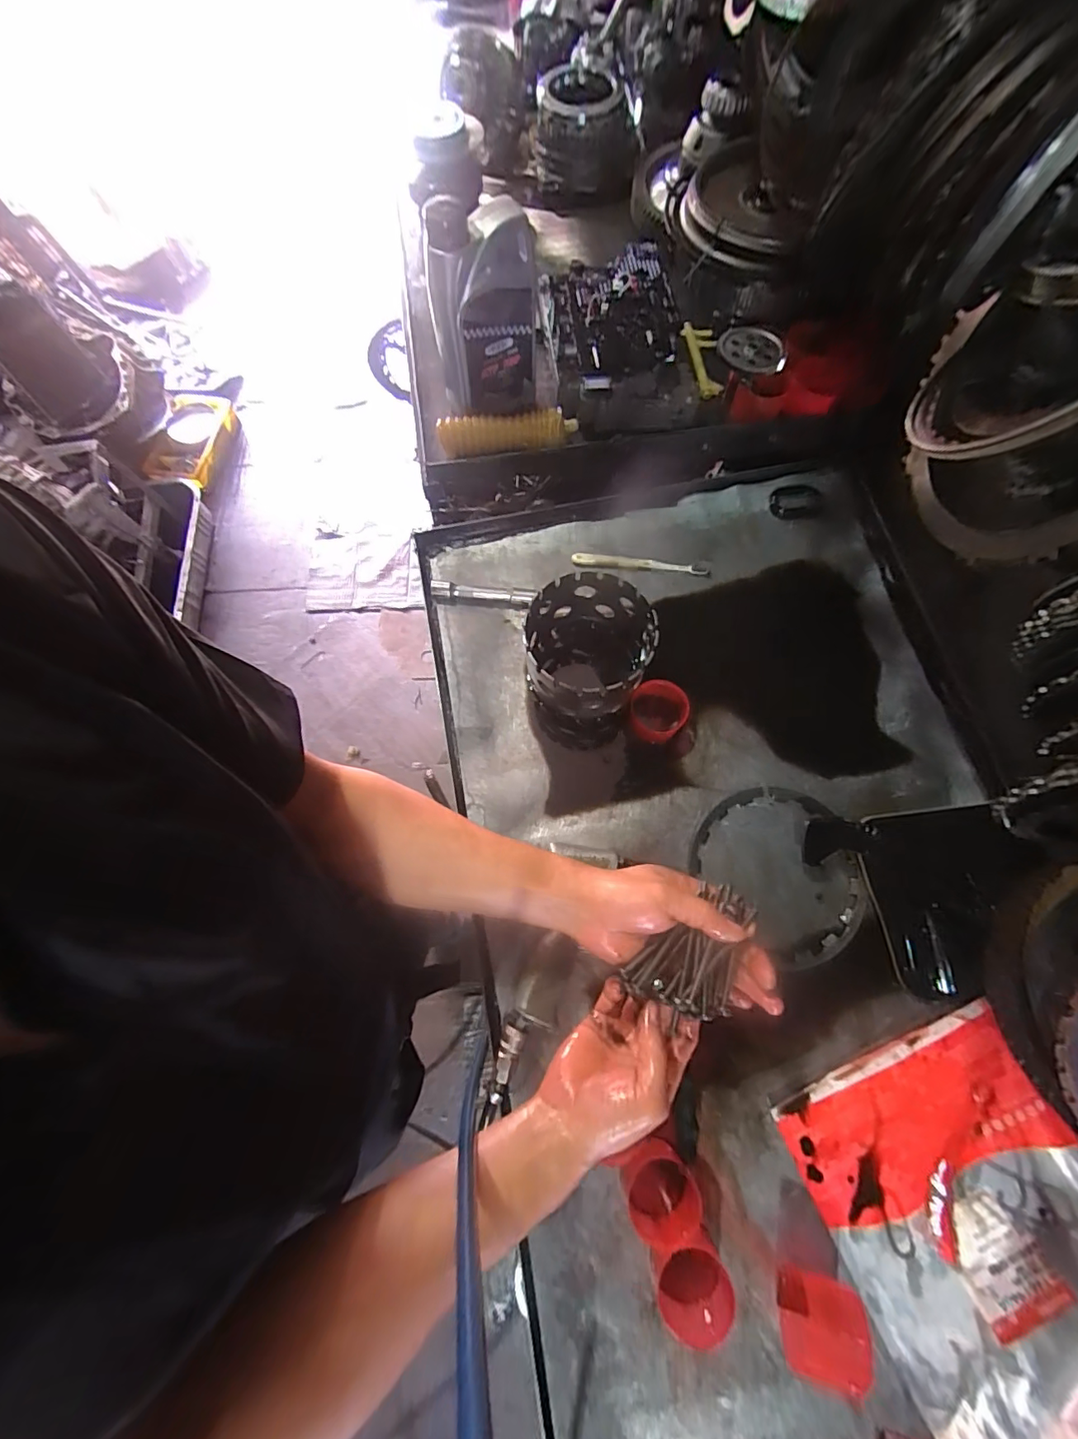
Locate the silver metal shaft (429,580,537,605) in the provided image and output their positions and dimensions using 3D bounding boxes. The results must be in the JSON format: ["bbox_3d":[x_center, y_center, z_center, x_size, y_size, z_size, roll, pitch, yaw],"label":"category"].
[{"bbox_3d":[-0.073,-0.166,0.681,0.139,0.022,0.019,7,72,3],"label":"silver metal shaft"}]

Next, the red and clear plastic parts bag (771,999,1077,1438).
[{"bbox_3d":[0.412,0.468,0.432,0.253,0.099,0.322,-22,73,-6],"label":"red and clear plastic parts bag"}]

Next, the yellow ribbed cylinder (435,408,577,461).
[{"bbox_3d":[-0.042,-0.379,0.682,0.184,0.044,0.058,-8,73,0],"label":"yellow ribbed cylinder"}]

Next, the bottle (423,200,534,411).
[{"bbox_3d":[-0.068,-0.497,0.638,0.127,0.210,0.089,-9,73,0],"label":"bottle"}]

